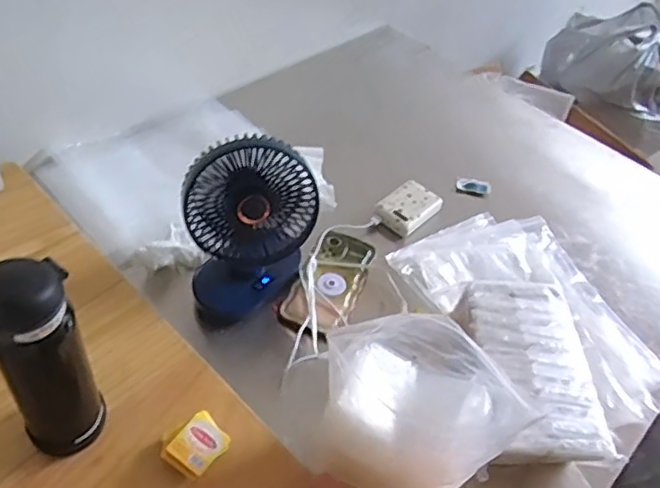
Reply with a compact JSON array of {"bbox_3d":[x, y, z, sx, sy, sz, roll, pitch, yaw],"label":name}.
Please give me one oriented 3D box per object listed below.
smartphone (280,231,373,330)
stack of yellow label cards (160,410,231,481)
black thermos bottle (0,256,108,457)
[{"bbox_3d":[0.004,0.040,0.784,0.076,0.019,0.171,22,48,13],"label":"smartphone"},{"bbox_3d":[-0.122,0.185,0.564,0.055,0.024,0.051,-33,58,-31],"label":"stack of yellow label cards"},{"bbox_3d":[-0.230,0.100,0.496,0.067,0.204,0.054,-3,47,-9],"label":"black thermos bottle"}]

